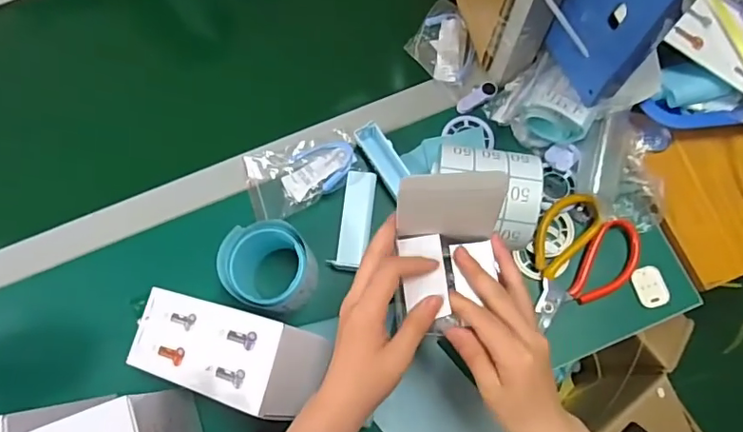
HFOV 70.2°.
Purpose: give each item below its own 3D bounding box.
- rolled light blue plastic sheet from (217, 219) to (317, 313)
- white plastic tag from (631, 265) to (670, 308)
[{"bbox_3d":[-0.100,0.048,0.510,0.082,0.066,0.079,-2,76,1],"label":"rolled light blue plastic sheet"},{"bbox_3d":[0.286,0.073,0.541,0.028,0.004,0.041,-21,69,13],"label":"white plastic tag"}]

